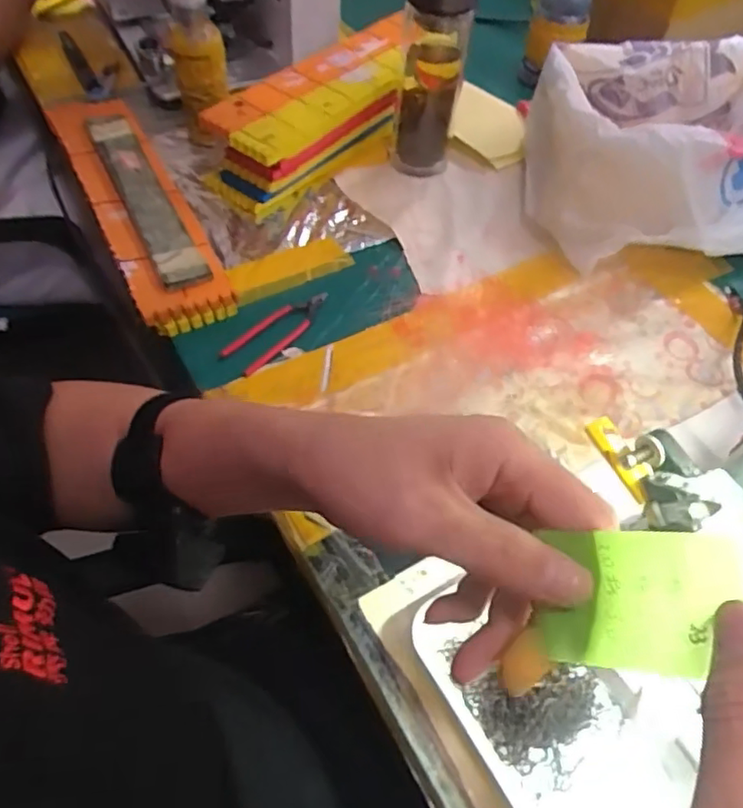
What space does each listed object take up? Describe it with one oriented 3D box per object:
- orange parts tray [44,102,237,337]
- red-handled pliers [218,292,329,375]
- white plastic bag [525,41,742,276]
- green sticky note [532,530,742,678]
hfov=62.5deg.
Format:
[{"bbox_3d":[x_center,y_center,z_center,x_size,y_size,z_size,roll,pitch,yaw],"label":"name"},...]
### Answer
[{"bbox_3d":[-0.235,-0.201,0.609,0.082,0.037,0.343,-23,59,-19],"label":"orange parts tray"},{"bbox_3d":[-0.082,-0.068,0.542,0.043,0.006,0.109,38,61,21],"label":"red-handled pliers"},{"bbox_3d":[0.304,-0.257,0.623,0.279,0.128,0.238,-2,55,-5],"label":"white plastic bag"},{"bbox_3d":[0.095,0.071,0.222,0.070,0.004,0.047,-9,77,35],"label":"green sticky note"}]

